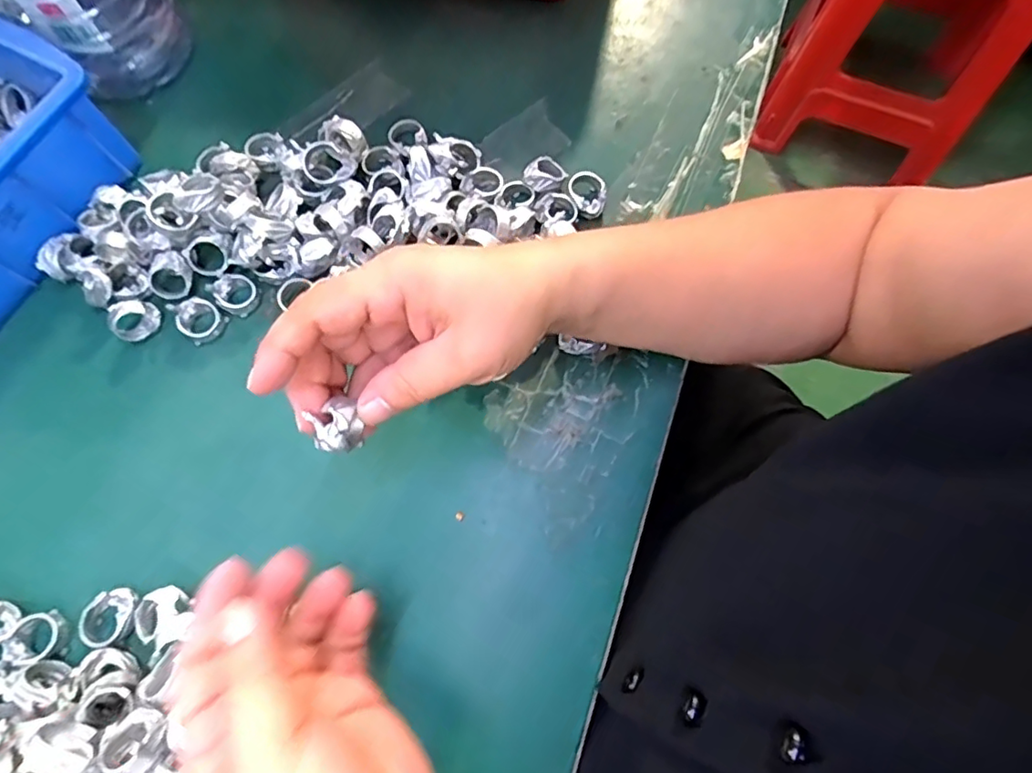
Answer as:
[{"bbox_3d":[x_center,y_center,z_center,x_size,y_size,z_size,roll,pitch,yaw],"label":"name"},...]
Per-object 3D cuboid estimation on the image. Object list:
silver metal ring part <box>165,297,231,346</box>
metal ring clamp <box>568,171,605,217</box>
[{"bbox_3d":[-0.193,-0.042,0.344,0.025,0.015,0.027,-1,71,2],"label":"silver metal ring part"},{"bbox_3d":[0.045,-0.122,0.361,0.022,0.016,0.028,-3,71,1],"label":"metal ring clamp"}]

